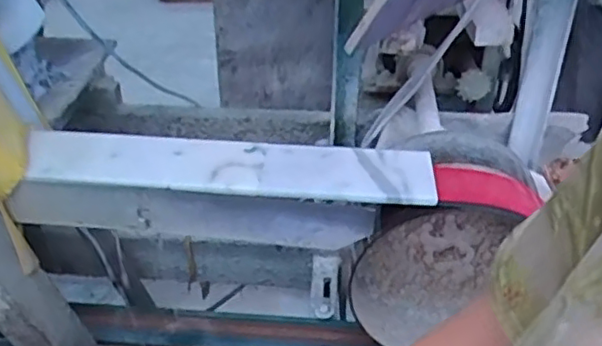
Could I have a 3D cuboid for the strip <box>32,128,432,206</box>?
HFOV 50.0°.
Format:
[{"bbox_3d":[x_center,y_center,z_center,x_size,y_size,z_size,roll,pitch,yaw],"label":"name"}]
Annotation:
[{"bbox_3d":[-0.085,-0.010,0.758,0.467,0.026,0.096,2,33,4],"label":"strip"}]

